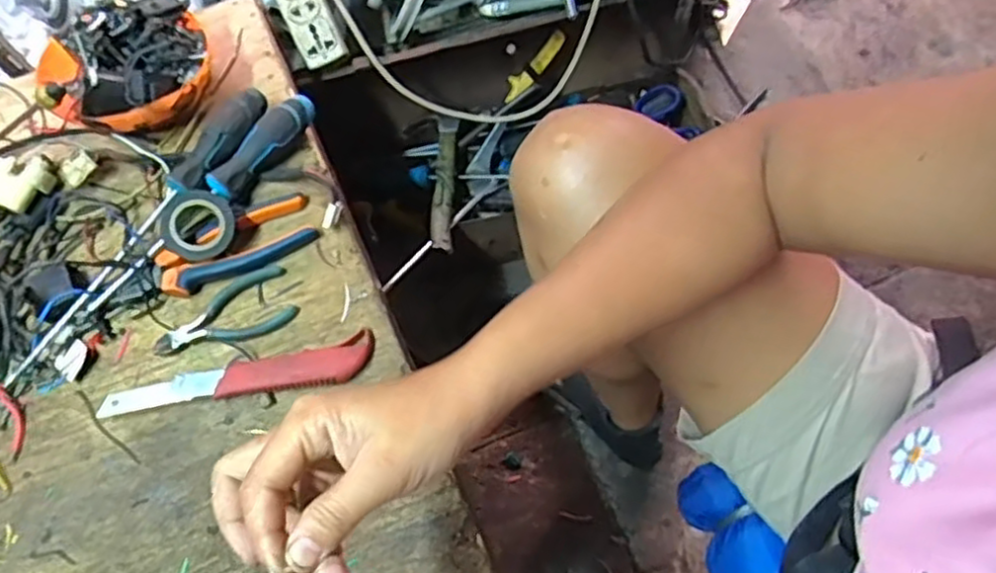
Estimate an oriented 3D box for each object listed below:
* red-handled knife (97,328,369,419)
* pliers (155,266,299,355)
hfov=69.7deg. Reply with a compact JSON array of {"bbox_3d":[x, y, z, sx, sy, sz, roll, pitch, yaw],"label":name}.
[{"bbox_3d":[-0.199,0.074,0.556,0.204,0.021,0.036,-14,67,-3],"label":"red-handled knife"},{"bbox_3d":[-0.222,0.028,0.583,0.112,0.009,0.049,-28,69,-9],"label":"pliers"}]

